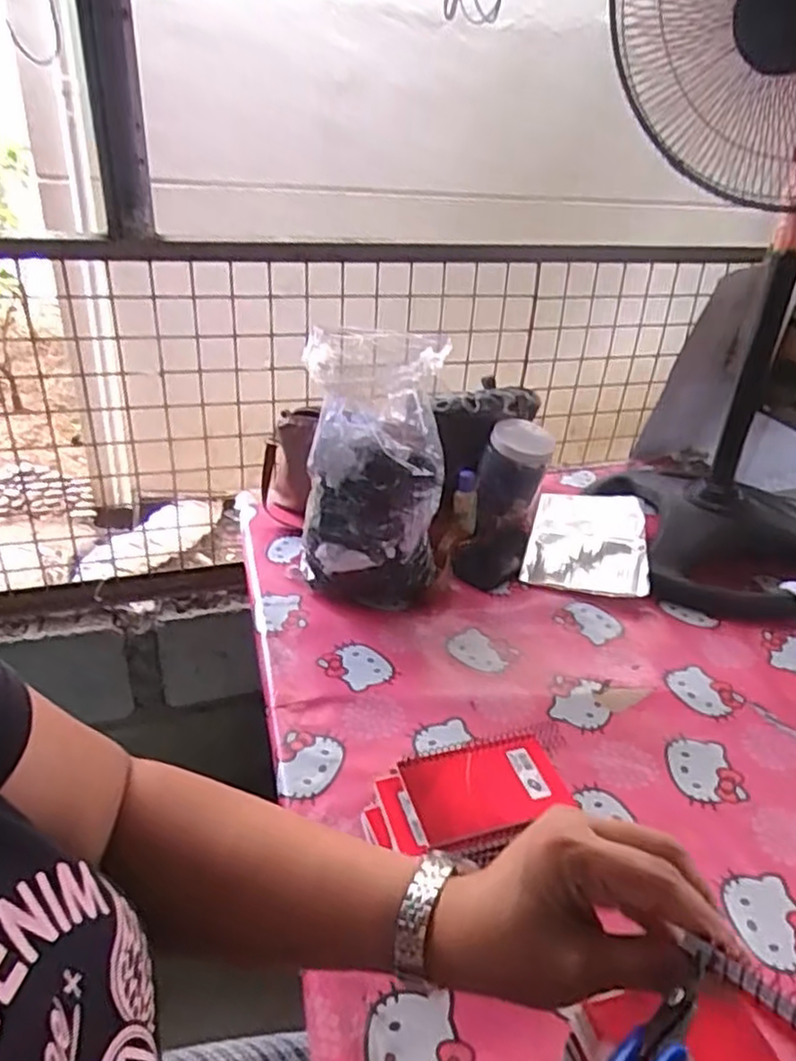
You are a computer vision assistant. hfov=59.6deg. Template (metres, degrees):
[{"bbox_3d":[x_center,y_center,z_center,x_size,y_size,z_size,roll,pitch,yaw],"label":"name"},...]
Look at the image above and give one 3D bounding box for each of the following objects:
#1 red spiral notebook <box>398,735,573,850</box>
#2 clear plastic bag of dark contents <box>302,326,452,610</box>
[{"bbox_3d":[0.074,0.216,0.587,0.130,0.006,0.074,-7,48,-17],"label":"red spiral notebook"},{"bbox_3d":[-0.032,-0.070,0.886,0.166,0.324,0.137,1,30,-4],"label":"clear plastic bag of dark contents"}]

